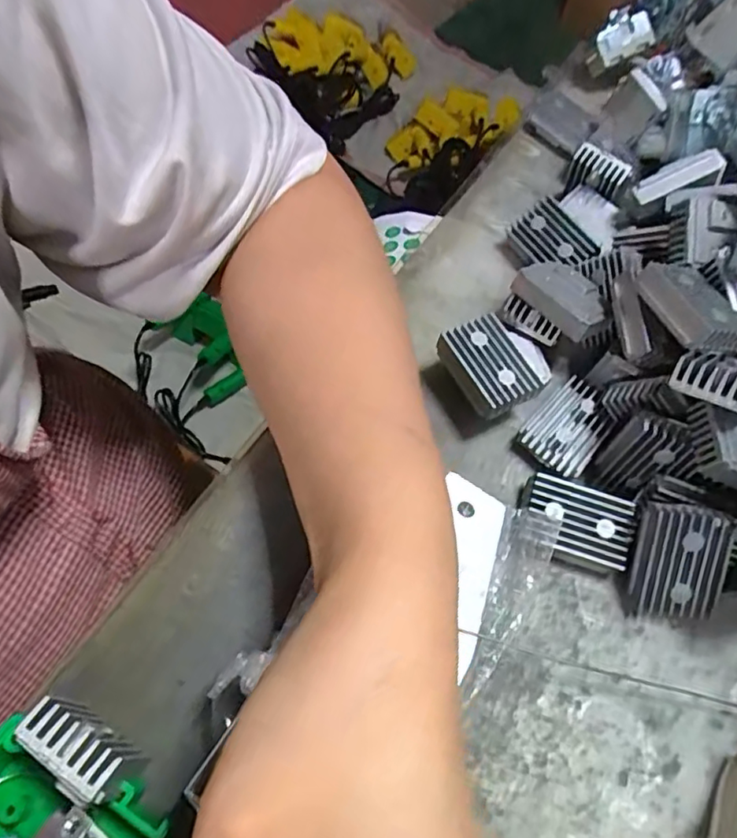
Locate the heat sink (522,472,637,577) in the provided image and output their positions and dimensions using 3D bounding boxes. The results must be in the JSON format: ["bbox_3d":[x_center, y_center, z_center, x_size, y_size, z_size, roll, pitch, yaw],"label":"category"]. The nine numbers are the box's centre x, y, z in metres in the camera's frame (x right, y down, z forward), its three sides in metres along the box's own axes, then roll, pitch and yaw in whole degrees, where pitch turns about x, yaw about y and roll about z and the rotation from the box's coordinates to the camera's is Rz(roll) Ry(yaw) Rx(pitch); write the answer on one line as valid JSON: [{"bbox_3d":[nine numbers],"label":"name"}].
[{"bbox_3d":[0.092,0.047,0.252,0.044,0.018,0.032,20,62,4],"label":"heat sink"}]

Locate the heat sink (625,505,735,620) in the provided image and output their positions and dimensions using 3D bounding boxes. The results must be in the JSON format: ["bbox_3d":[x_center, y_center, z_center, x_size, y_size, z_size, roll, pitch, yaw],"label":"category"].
[{"bbox_3d":[0.127,0.061,0.236,0.033,0.051,0.011,11,18,24],"label":"heat sink"}]

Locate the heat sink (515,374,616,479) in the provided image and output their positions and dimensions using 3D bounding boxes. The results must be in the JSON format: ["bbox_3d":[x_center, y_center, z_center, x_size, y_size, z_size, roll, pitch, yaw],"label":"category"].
[{"bbox_3d":[0.096,0.004,0.277,0.033,0.018,0.048,38,65,14],"label":"heat sink"}]

